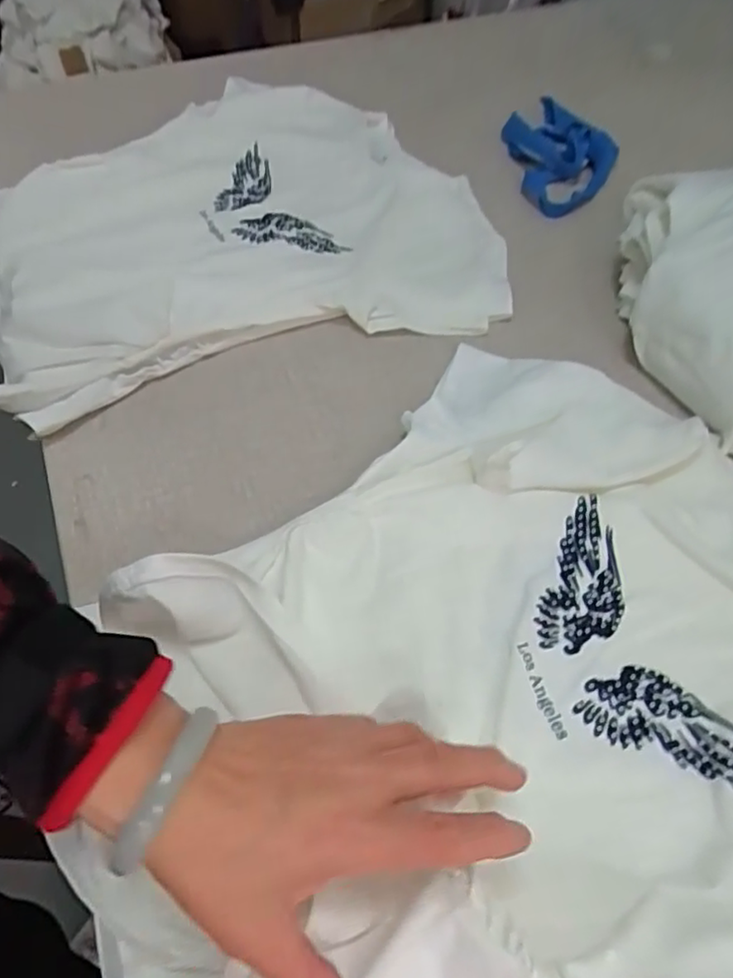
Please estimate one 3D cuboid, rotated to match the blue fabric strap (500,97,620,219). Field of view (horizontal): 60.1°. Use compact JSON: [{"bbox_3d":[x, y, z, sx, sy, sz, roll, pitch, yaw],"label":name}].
[{"bbox_3d":[0.207,-0.367,0.688,0.119,0.031,0.204,19,58,11],"label":"blue fabric strap"}]

